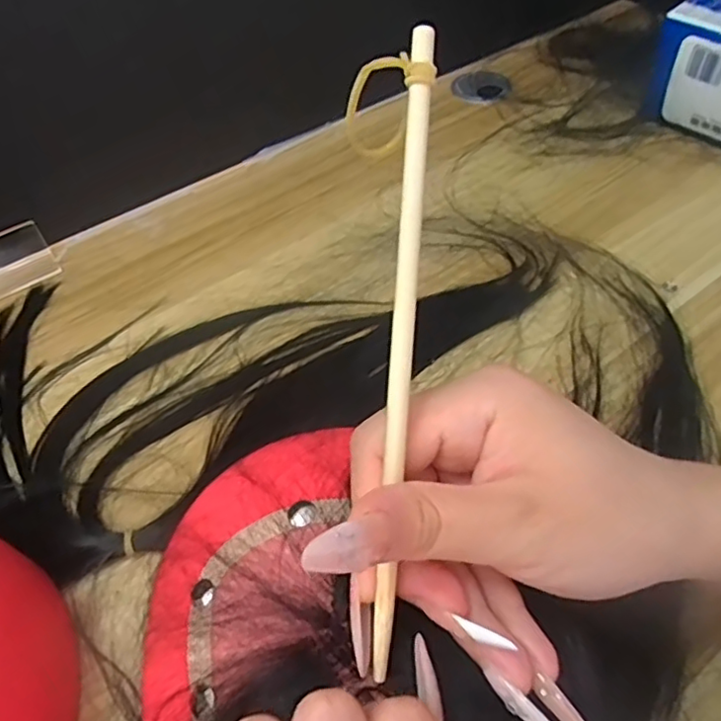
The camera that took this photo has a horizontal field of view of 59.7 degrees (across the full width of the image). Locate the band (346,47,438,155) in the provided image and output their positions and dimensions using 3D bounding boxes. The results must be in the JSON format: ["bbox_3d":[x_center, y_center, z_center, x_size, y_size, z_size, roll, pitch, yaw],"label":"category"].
[{"bbox_3d":[0.007,-0.074,0.182,0.011,0.031,0.031,-34,57,-22],"label":"band"}]

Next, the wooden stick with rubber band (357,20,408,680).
[{"bbox_3d":[0.012,0.000,0.172,0.008,0.004,0.175,4,94,8],"label":"wooden stick with rubber band"}]

